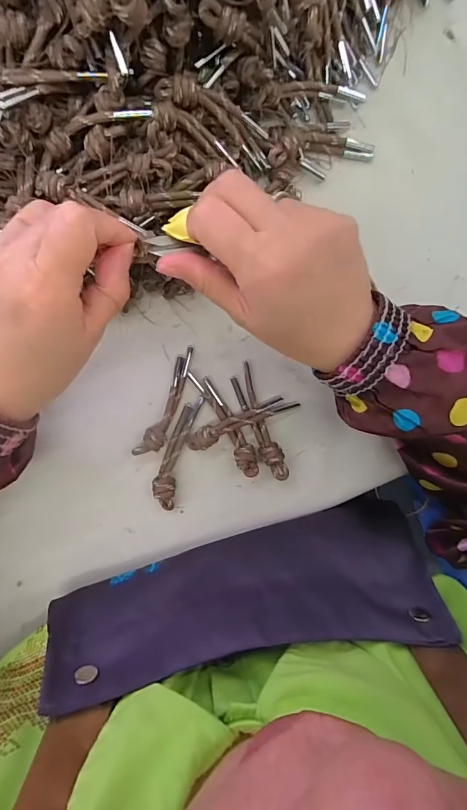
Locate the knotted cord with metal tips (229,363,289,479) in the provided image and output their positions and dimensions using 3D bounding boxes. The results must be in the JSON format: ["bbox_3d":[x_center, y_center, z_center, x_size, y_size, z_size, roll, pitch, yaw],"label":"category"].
[{"bbox_3d":[0.019,0.013,0.307,0.017,0.015,0.090,-21,93,-4],"label":"knotted cord with metal tips"}]

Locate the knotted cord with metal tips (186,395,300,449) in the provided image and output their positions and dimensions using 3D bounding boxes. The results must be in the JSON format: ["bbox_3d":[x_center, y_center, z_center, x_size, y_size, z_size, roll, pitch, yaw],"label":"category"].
[{"bbox_3d":[0.007,0.011,0.305,0.087,0.017,0.015,-23,93,-4],"label":"knotted cord with metal tips"}]

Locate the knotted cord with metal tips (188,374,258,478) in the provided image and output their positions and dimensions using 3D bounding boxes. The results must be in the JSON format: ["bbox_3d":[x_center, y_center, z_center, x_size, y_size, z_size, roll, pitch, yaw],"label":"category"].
[{"bbox_3d":[-0.005,0.012,0.304,0.017,0.020,0.086,-28,94,-4],"label":"knotted cord with metal tips"}]

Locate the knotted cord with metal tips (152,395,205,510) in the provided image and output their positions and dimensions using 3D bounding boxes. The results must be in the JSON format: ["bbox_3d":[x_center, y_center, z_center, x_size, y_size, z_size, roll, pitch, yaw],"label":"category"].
[{"bbox_3d":[-0.041,0.034,0.305,0.018,0.011,0.084,19,89,-5],"label":"knotted cord with metal tips"}]

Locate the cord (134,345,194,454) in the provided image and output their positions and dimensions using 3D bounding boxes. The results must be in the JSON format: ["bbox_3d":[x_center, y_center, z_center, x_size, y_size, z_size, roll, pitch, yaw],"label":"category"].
[{"bbox_3d":[-0.049,-0.004,0.304,0.017,0.012,0.087,19,89,-5],"label":"cord"}]

